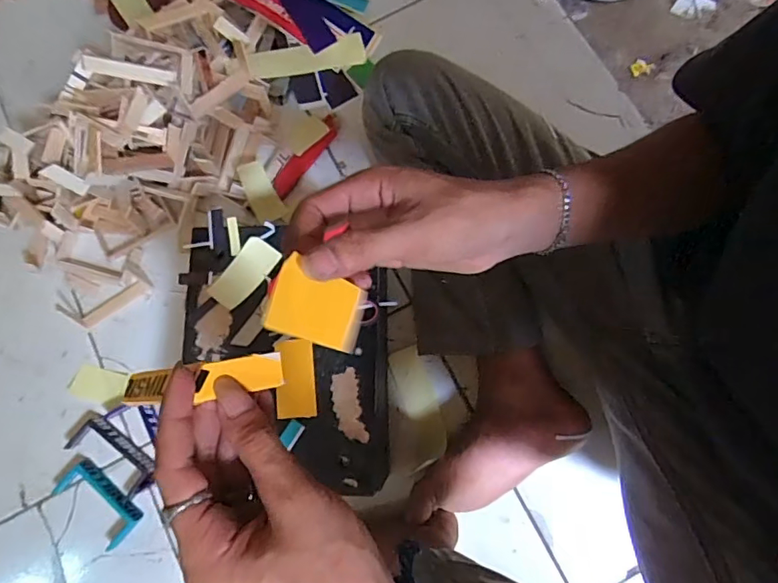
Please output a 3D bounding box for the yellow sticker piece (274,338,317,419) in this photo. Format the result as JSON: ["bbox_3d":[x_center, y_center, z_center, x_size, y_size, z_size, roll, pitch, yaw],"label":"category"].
[{"bbox_3d":[-0.096,0.089,0.526,0.039,0.004,0.078,-3,86,-4],"label":"yellow sticker piece"}]

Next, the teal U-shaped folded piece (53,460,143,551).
[{"bbox_3d":[-0.365,0.265,0.648,0.114,0.008,0.060,41,84,11],"label":"teal U-shaped folded piece"}]

